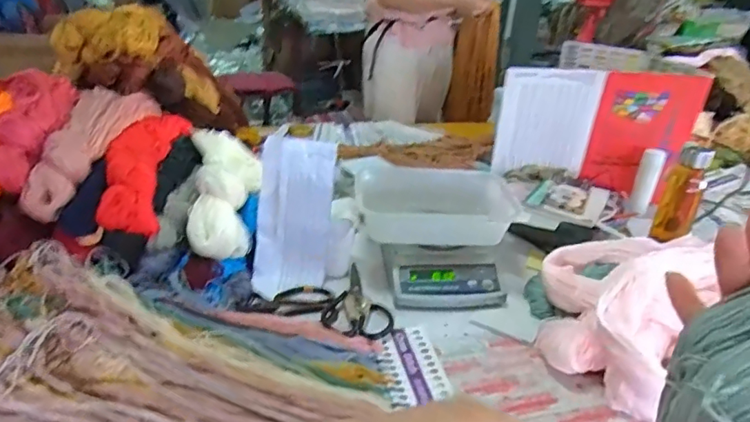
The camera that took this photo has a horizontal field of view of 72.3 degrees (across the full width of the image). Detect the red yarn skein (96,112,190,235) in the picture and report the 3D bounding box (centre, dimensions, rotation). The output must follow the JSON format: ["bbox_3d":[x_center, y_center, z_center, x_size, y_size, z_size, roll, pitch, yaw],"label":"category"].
[{"bbox_3d":[-0.372,-0.078,0.837,0.080,0.087,0.315,-1,30,-8],"label":"red yarn skein"}]

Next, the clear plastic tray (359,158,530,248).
[{"bbox_3d":[0.123,-0.017,0.964,0.306,0.078,0.189,8,30,7],"label":"clear plastic tray"}]

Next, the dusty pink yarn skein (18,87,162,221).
[{"bbox_3d":[-0.449,-0.118,0.833,0.094,0.088,0.352,2,30,-4],"label":"dusty pink yarn skein"}]

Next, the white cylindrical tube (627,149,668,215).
[{"bbox_3d":[0.614,-0.067,1.161,0.046,0.147,0.043,18,10,23],"label":"white cylindrical tube"}]

